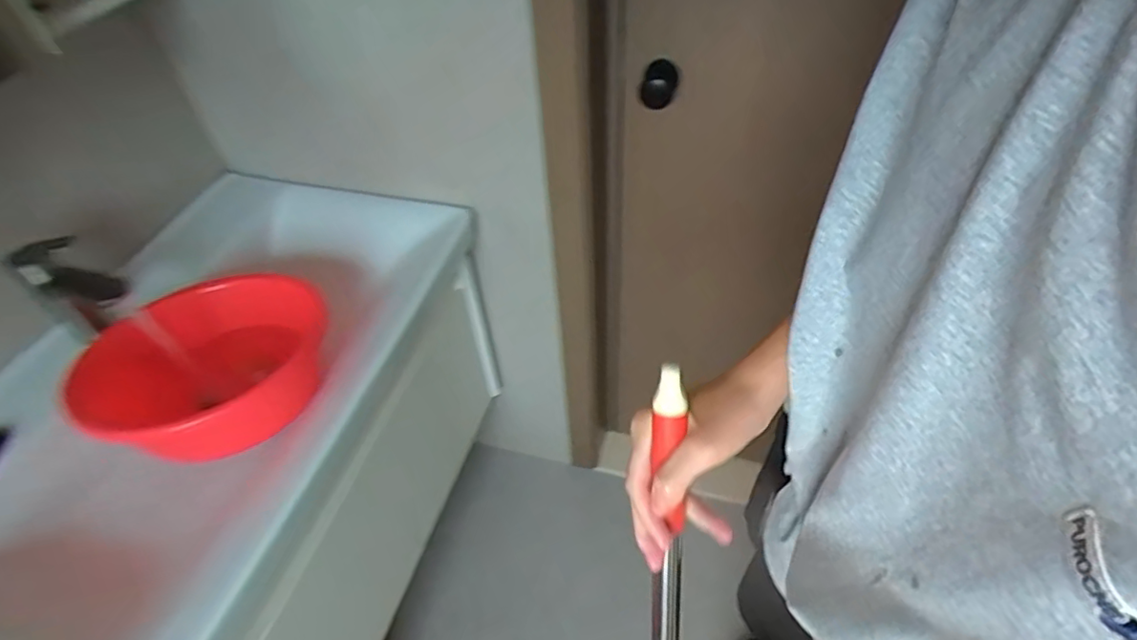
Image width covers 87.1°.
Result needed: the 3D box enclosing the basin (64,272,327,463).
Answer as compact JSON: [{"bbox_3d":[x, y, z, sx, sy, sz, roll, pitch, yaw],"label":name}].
[{"bbox_3d":[-0.489,0.071,0.830,0.279,0.150,0.299,-1,48,2],"label":"basin"}]

